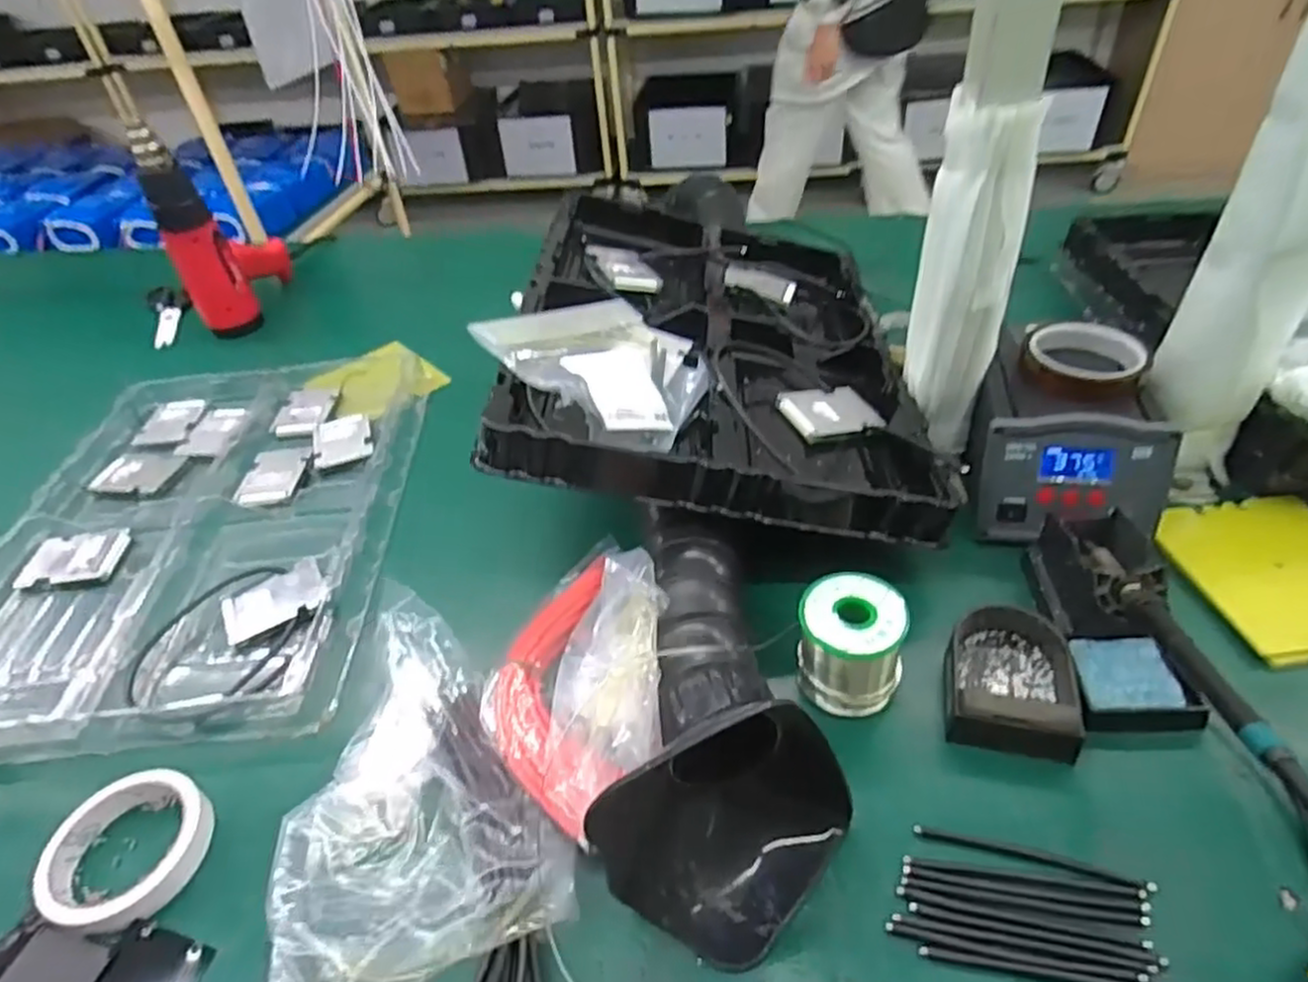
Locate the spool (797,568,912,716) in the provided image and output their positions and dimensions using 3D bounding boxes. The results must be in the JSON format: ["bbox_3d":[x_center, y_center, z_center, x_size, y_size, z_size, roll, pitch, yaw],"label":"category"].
[{"bbox_3d":[0.136,0.108,0.504,0.072,0.083,0.064,9,45,16],"label":"spool"}]

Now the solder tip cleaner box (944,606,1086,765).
[{"bbox_3d":[0.241,0.121,0.491,0.080,0.033,0.111,9,45,16],"label":"solder tip cleaner box"}]

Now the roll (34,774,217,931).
[{"bbox_3d":[-0.339,0.227,0.464,0.096,0.022,0.090,-3,43,3],"label":"roll"}]

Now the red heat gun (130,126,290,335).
[{"bbox_3d":[-0.591,-0.354,0.990,0.066,0.269,0.197,-8,43,-2],"label":"red heat gun"}]

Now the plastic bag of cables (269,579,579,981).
[{"bbox_3d":[-0.151,0.178,0.466,0.164,0.051,0.237,-14,43,-8],"label":"plastic bag of cables"}]

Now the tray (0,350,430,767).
[{"bbox_3d":[-0.430,0.014,0.699,0.354,0.030,0.492,-7,43,0],"label":"tray"}]

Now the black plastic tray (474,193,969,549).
[{"bbox_3d":[0.058,-0.146,0.699,0.343,0.073,0.482,12,41,-8],"label":"black plastic tray"}]

